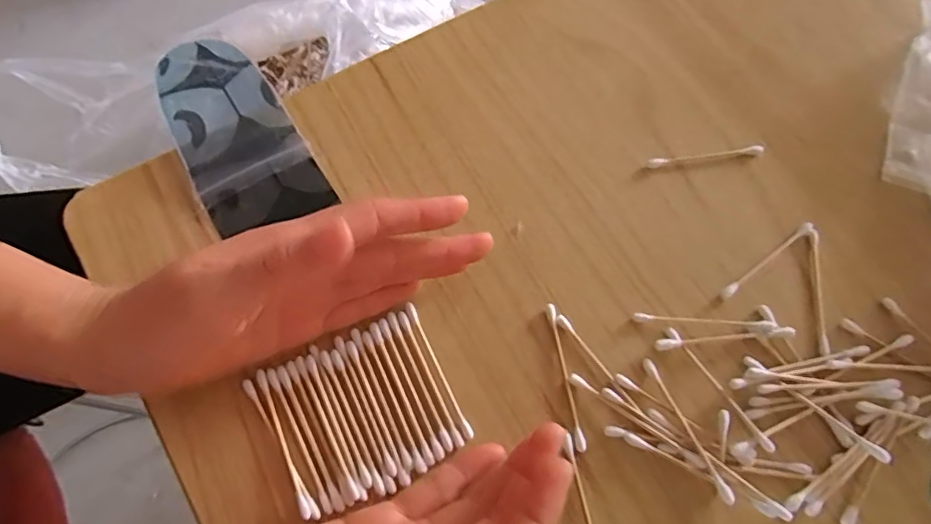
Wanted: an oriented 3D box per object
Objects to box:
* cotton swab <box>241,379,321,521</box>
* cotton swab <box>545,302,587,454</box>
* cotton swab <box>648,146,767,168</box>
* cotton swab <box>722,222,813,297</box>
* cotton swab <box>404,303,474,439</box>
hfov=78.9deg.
[{"bbox_3d":[-0.084,0.083,0.255,0.005,0.004,0.070,-32,73,-12],"label":"cotton swab"},{"bbox_3d":[0.048,0.055,0.274,0.005,0.004,0.071,-8,70,-4],"label":"cotton swab"},{"bbox_3d":[0.137,-0.060,0.323,0.070,0.004,0.006,-9,70,-4],"label":"cotton swab"},{"bbox_3d":[0.161,-0.002,0.300,0.069,0.005,0.005,-35,74,-13],"label":"cotton swab"},{"bbox_3d":[-0.013,0.051,0.271,0.005,0.004,0.069,-24,72,-10],"label":"cotton swab"}]

